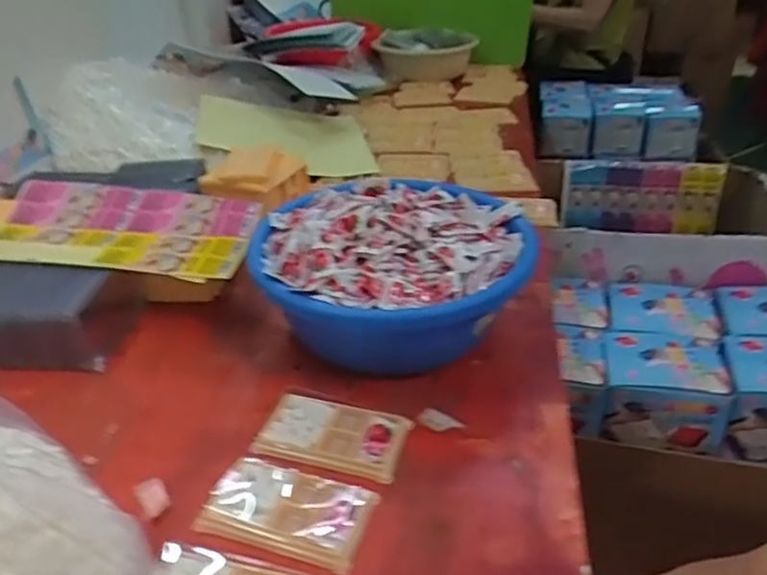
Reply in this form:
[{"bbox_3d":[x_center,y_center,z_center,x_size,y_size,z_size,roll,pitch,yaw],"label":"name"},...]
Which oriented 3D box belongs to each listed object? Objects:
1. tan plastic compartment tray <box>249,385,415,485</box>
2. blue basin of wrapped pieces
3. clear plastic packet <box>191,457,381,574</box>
[{"bbox_3d":[-0.048,0.140,0.624,0.139,0.008,0.084,9,34,15],"label":"tan plastic compartment tray"},{"bbox_3d":[0.015,-0.010,0.744,0.308,0.138,0.280,-1,32,1],"label":"blue basin of wrapped pieces"},{"bbox_3d":[-0.082,0.187,0.550,0.142,0.009,0.081,9,34,16],"label":"clear plastic packet"}]

